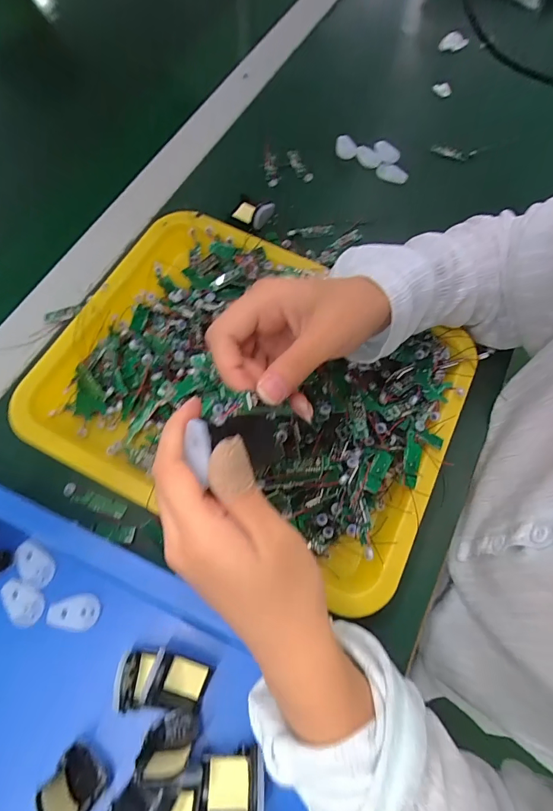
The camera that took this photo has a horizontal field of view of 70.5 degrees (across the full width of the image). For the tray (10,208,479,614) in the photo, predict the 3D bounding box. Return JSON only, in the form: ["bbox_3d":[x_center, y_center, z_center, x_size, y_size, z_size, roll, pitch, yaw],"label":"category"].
[{"bbox_3d":[-0.021,-0.025,0.332,0.336,0.045,0.258,26,70,8],"label":"tray"}]

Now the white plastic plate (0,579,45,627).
[{"bbox_3d":[-0.185,0.142,0.285,0.035,0.004,0.021,39,72,12],"label":"white plastic plate"}]

